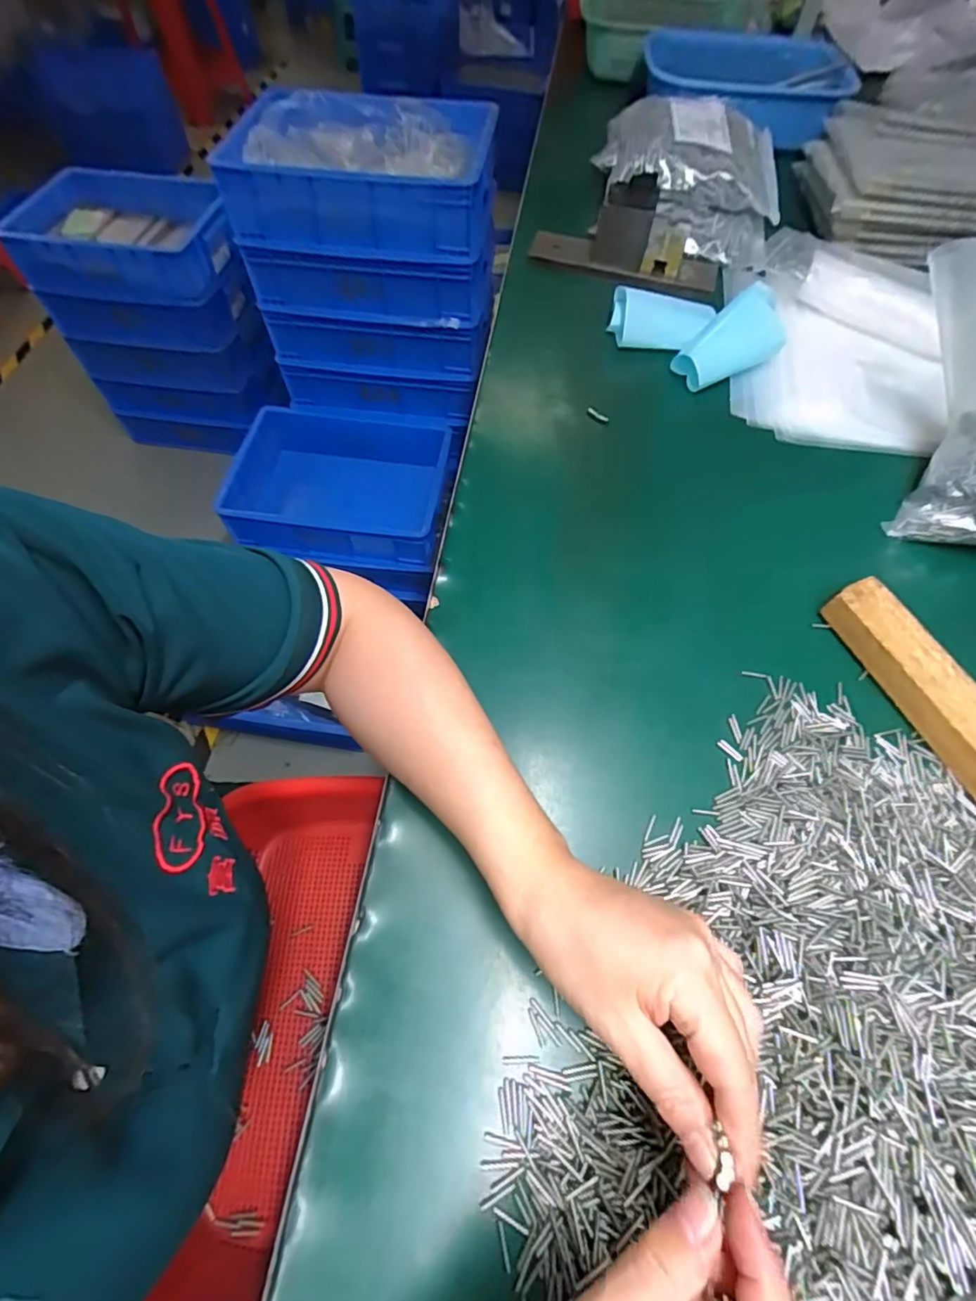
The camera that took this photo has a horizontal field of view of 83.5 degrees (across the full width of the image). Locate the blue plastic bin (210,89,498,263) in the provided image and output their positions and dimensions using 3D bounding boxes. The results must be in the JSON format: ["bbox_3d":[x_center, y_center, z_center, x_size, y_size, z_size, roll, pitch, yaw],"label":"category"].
[{"bbox_3d":[-0.200,-0.816,0.926,0.410,0.122,0.339,9,61,4],"label":"blue plastic bin"}]

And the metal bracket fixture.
[{"bbox_3d":[0.156,-0.469,0.611,0.213,0.073,0.076,22,63,11],"label":"metal bracket fixture"}]

